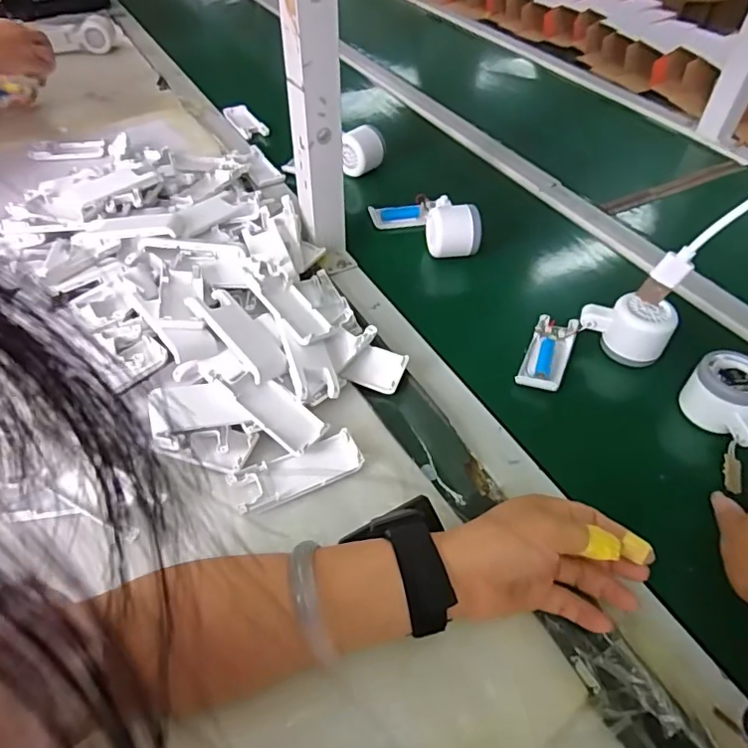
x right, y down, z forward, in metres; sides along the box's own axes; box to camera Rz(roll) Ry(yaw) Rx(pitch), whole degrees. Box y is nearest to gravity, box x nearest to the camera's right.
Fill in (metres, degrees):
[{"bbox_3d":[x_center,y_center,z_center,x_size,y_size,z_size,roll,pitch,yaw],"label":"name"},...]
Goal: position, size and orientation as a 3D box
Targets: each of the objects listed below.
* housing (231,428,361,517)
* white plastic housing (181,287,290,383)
[{"bbox_3d":[-0.062,0.077,0.444,0.102,0.013,0.038,-18,51,-17],"label":"housing"},{"bbox_3d":[-0.118,-0.036,0.491,0.103,0.011,0.043,45,57,12],"label":"white plastic housing"}]

